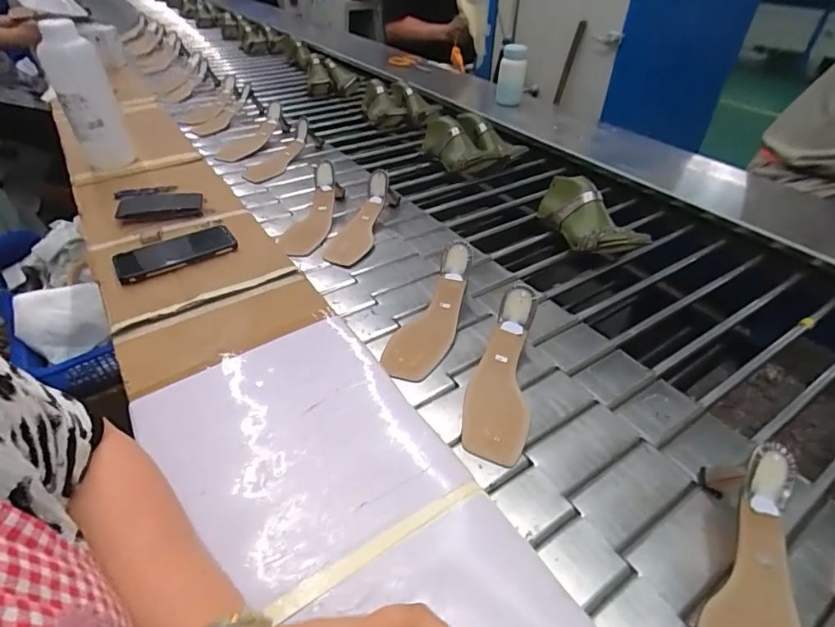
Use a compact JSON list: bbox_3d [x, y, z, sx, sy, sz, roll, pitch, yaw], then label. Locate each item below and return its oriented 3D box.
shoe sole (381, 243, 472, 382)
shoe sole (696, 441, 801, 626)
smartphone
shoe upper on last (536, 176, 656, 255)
[{"bbox_3d":[0.022,-0.002,0.627,0.073,0.036,0.218,18,63,17],"label":"shoe sole"},{"bbox_3d":[0.278,0.226,0.381,0.071,0.070,0.227,19,57,18],"label":"shoe sole"},{"bbox_3d":[-0.367,-0.095,0.692,0.164,0.012,0.095,-24,41,-21],"label":"smartphone"},{"bbox_3d":[0.299,-0.161,0.807,0.105,0.089,0.227,-15,44,-20],"label":"shoe upper on last"}]

